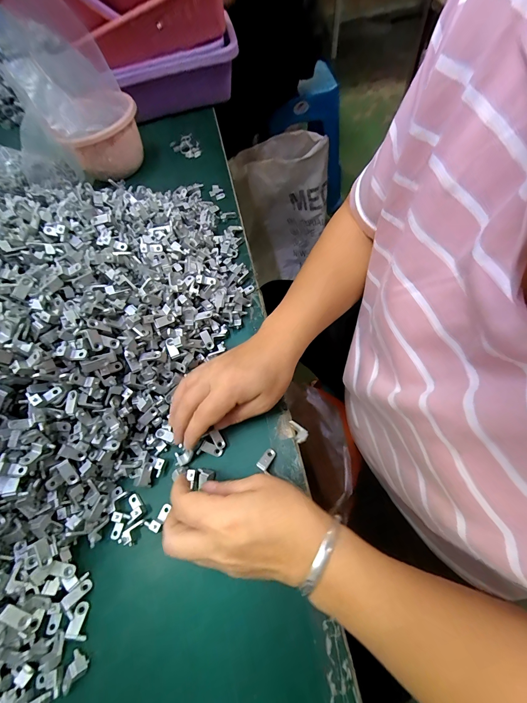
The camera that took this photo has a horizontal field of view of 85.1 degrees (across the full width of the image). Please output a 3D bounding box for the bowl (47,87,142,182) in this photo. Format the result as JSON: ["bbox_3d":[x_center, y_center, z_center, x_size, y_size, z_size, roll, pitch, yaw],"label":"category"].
[{"bbox_3d":[-0.268,-0.368,0.492,0.128,0.090,0.122,-20,63,-2],"label":"bowl"}]

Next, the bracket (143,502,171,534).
[{"bbox_3d":[-0.099,0.155,0.271,0.017,0.011,0.023,21,69,17],"label":"bracket"}]

